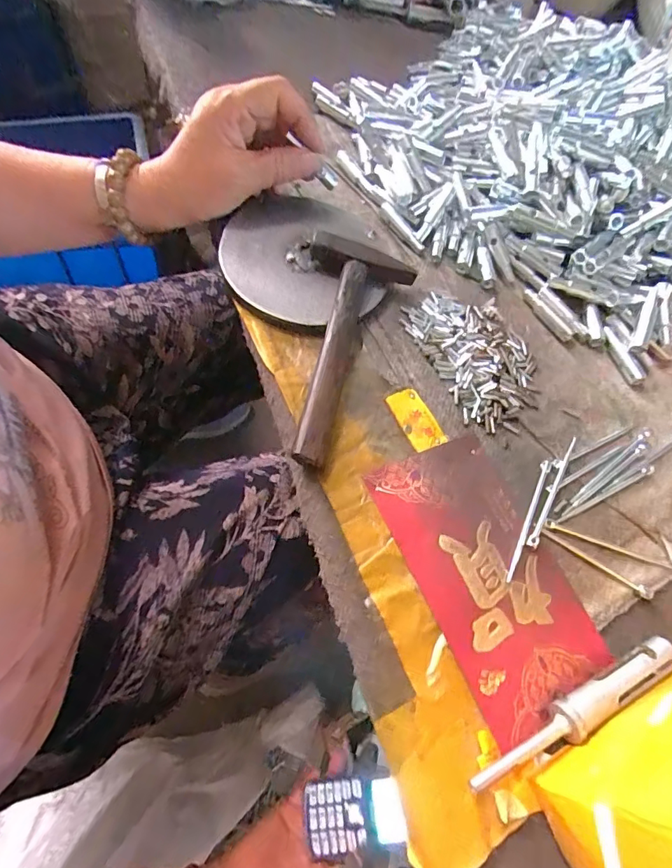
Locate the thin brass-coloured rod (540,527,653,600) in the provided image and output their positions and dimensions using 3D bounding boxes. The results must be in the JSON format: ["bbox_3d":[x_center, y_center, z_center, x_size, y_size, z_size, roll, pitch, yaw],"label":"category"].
[{"bbox_3d":[0.159,0.079,0.284,0.073,0.007,0.008,32,66,8],"label":"thin brass-coloured rod"}]

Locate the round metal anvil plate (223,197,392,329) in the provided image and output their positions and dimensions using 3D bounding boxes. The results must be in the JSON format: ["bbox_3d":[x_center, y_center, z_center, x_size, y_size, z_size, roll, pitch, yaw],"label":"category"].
[{"bbox_3d":[-0.021,-0.134,0.351,0.120,0.024,0.125,3,65,-5],"label":"round metal anvil plate"}]

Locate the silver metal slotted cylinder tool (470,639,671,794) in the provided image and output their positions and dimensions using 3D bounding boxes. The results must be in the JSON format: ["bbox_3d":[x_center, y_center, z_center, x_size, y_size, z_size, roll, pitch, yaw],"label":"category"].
[{"bbox_3d":[0.126,0.141,0.236,0.131,0.013,0.017,-23,70,-16],"label":"silver metal slotted cylinder tool"}]

